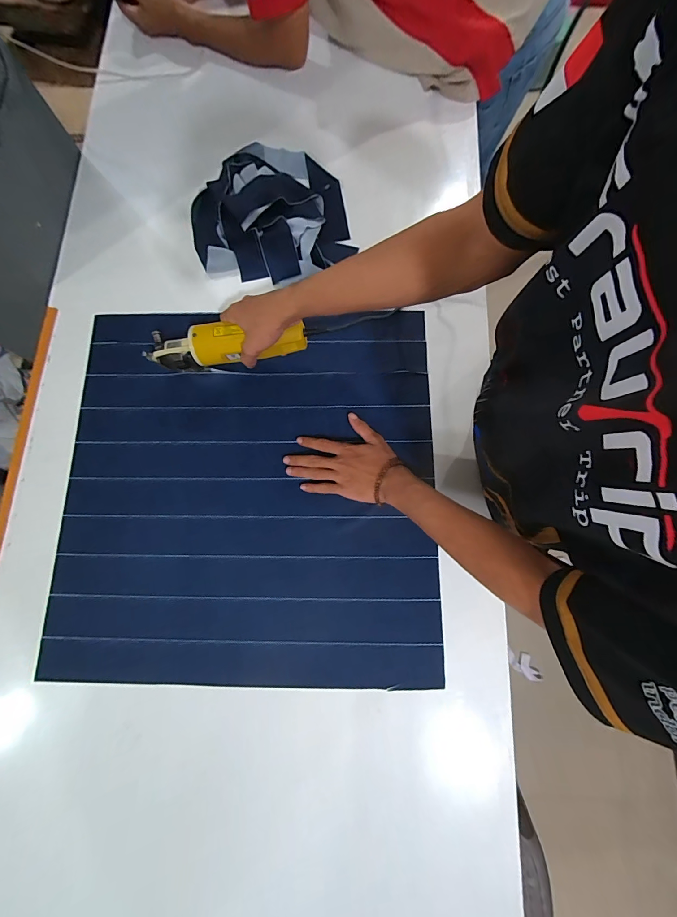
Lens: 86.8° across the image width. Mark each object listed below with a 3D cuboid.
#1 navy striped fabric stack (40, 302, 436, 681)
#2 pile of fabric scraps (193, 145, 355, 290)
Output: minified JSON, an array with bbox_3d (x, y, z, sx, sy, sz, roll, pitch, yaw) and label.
[{"bbox_3d":[-0.142,0.034,0.570,0.575,0.023,0.576,0,77,2],"label":"navy striped fabric stack"},{"bbox_3d":[-0.133,-0.463,0.663,0.283,0.037,0.312,-13,77,-1],"label":"pile of fabric scraps"}]

